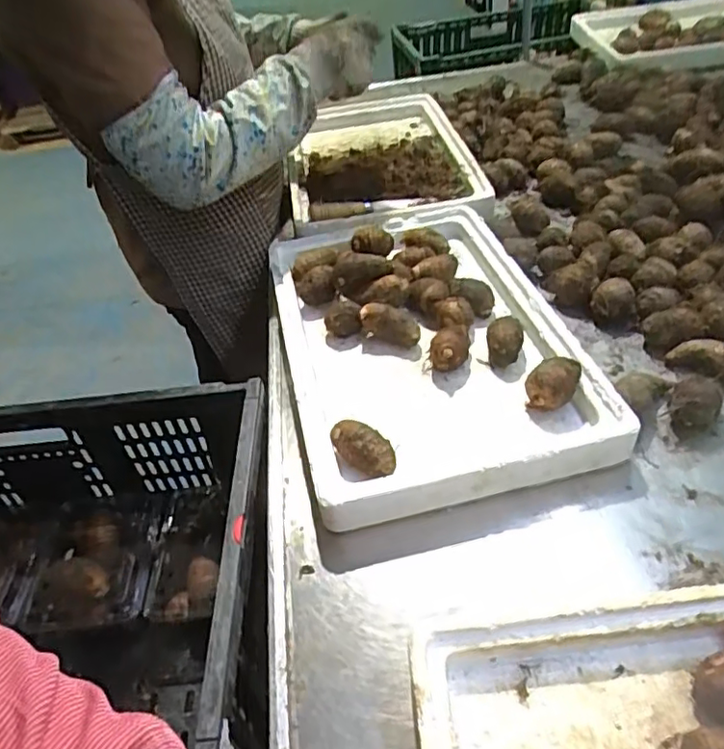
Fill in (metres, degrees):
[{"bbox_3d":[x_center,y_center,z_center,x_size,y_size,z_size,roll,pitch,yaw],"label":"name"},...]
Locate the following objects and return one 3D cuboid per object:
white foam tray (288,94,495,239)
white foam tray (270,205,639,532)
[{"bbox_3d":[0.014,-0.385,1.072,0.303,0.065,0.512,-11,42,-3],"label":"white foam tray"},{"bbox_3d":[0.059,-0.062,0.704,0.303,0.044,0.474,-13,42,-5],"label":"white foam tray"}]

